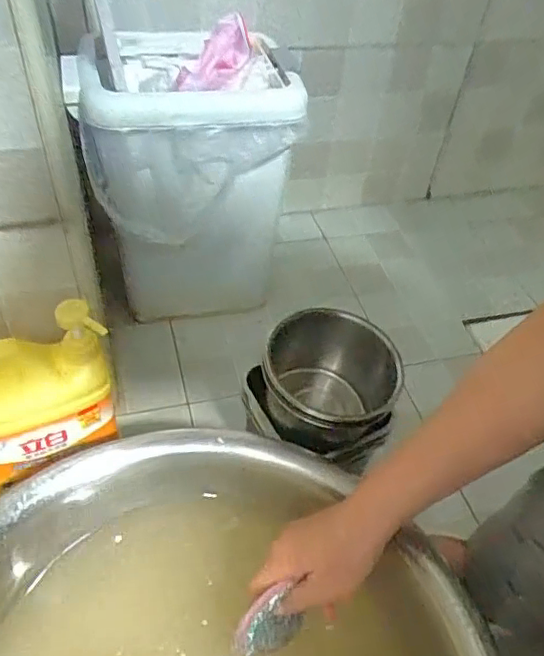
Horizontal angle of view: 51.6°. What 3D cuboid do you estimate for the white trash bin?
[{"bbox_3d":[-0.113,-0.194,0.745,0.248,0.308,0.194,-6,47,-12],"label":"white trash bin"}]

